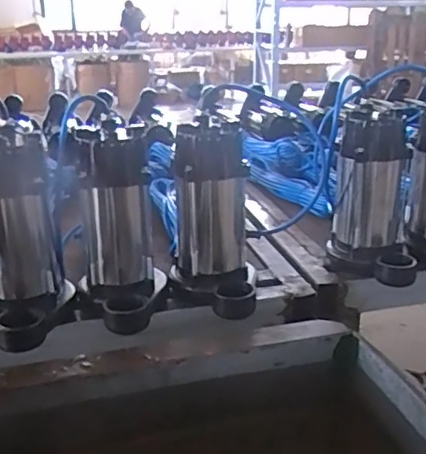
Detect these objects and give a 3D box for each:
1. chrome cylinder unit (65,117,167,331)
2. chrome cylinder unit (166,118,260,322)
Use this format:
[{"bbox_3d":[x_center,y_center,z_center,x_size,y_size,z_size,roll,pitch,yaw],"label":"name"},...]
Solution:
[{"bbox_3d":[-0.122,0.004,0.731,0.107,0.247,0.140,-4,20,-10],"label":"chrome cylinder unit"},{"bbox_3d":[-0.002,-0.007,0.754,0.110,0.236,0.119,-2,20,-5],"label":"chrome cylinder unit"}]

